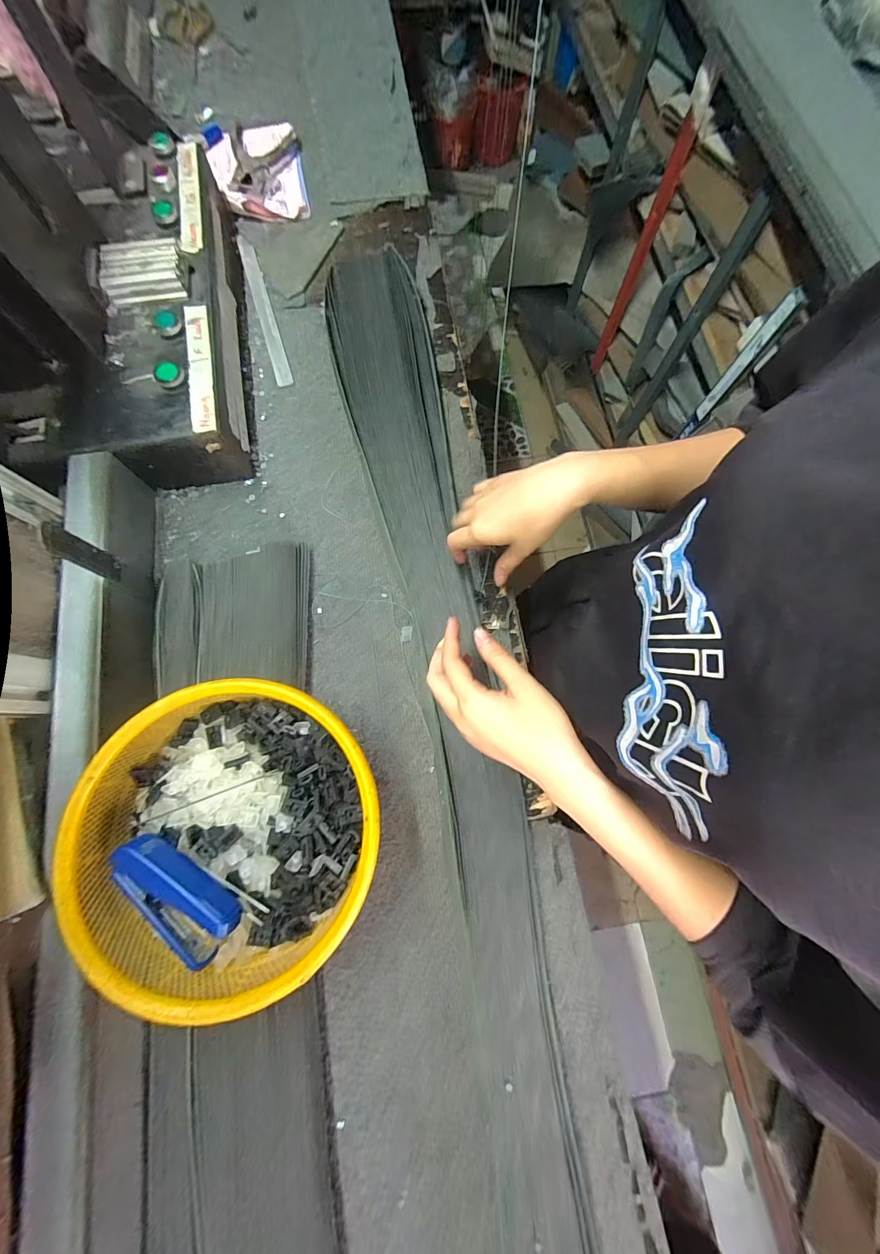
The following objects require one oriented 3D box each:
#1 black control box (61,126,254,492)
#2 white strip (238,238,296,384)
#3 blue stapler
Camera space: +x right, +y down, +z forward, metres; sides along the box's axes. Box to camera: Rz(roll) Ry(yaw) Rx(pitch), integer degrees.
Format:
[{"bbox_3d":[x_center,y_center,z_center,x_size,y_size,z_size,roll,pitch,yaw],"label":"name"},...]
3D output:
[{"bbox_3d":[-0.336,-0.394,0.480,0.160,0.100,0.456,-9,75,-4],"label":"black control box"},{"bbox_3d":[-0.243,-0.442,0.545,0.021,0.004,0.268,-18,76,-6],"label":"white strip"},{"bbox_3d":[-0.207,0.210,0.310,0.106,0.029,0.042,32,105,9],"label":"blue stapler"}]

